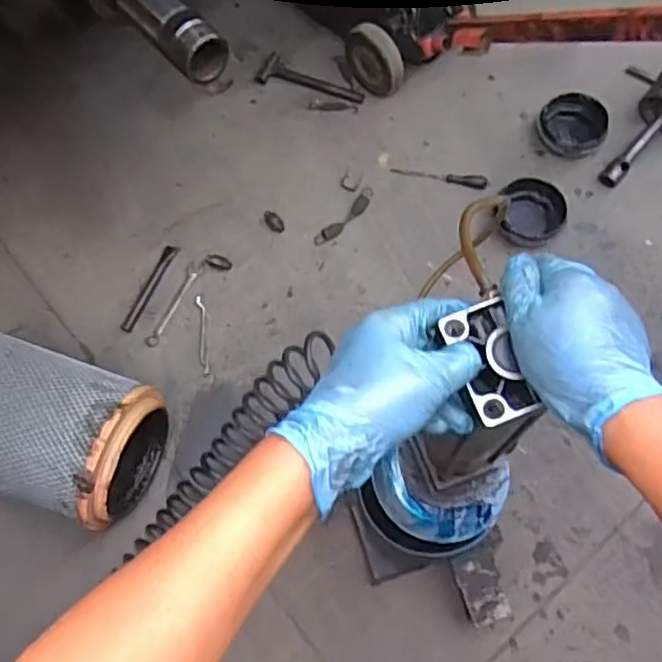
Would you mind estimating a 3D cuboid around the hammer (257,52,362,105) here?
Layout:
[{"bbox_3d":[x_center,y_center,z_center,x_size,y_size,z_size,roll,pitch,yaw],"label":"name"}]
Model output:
[{"bbox_3d":[-0.052,-0.638,1.710,0.280,0.031,0.086,21,72,9],"label":"hammer"}]

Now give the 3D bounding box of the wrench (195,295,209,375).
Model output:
[{"bbox_3d":[-0.286,0.006,1.477,0.020,0.006,0.188,-8,70,-1],"label":"wrench"}]

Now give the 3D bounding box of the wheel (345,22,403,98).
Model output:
[{"bbox_3d":[0.106,-0.663,1.636,0.165,0.170,0.067,40,75,16],"label":"wheel"}]

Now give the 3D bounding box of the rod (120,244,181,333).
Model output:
[{"bbox_3d":[-0.415,-0.097,1.523,0.033,0.013,0.224,22,73,9],"label":"rod"}]

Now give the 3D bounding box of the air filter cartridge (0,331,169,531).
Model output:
[{"bbox_3d":[-0.554,0.179,1.267,0.436,0.240,0.260,18,71,9],"label":"air filter cartridge"}]

